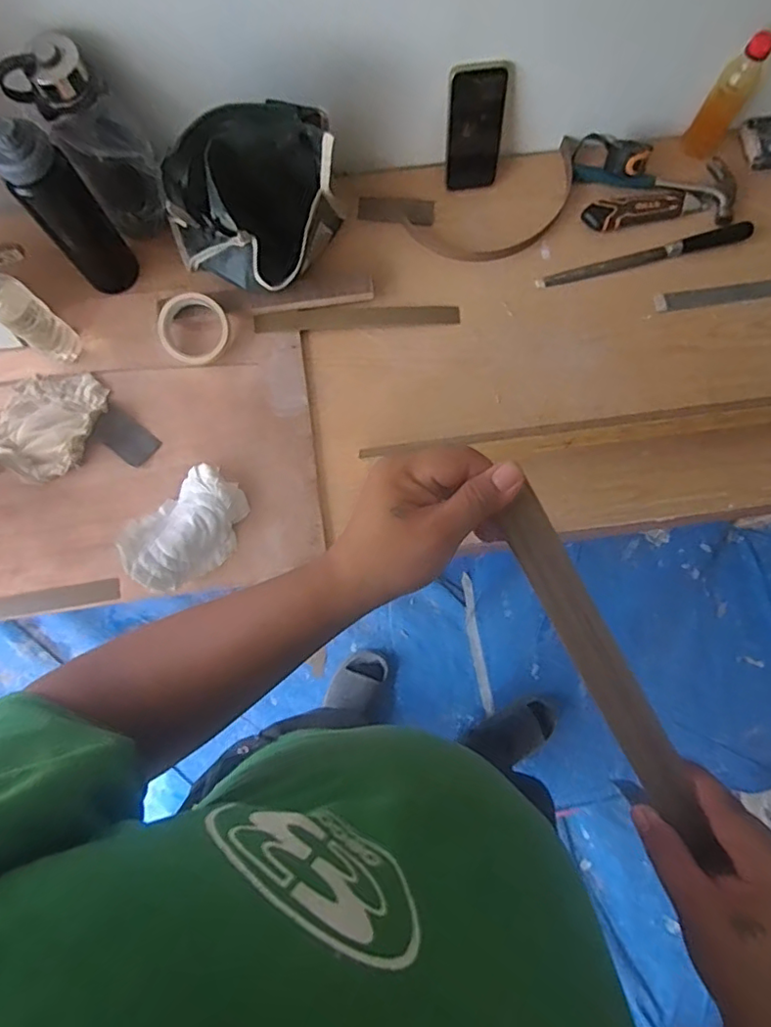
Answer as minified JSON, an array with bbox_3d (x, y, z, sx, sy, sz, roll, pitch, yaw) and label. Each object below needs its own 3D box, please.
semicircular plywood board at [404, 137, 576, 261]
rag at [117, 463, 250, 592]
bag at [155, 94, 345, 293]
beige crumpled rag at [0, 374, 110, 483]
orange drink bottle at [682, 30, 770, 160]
[{"bbox_3d":[0.171,-0.473,0.888,0.261,0.016,0.152,-12,80,-2],"label":"semicircular plywood board"},{"bbox_3d":[-0.265,0.021,0.780,0.165,0.072,0.115,-44,83,-7],"label":"rag"},{"bbox_3d":[-0.174,-0.400,0.778,0.242,0.222,0.152,-13,80,-2],"label":"bag"},{"bbox_3d":[-0.479,-0.132,0.819,0.143,0.034,0.169,29,81,5],"label":"beige crumpled rag"},{"bbox_3d":[0.493,-0.596,0.839,0.053,0.169,0.051,33,82,6],"label":"orange drink bottle"}]

